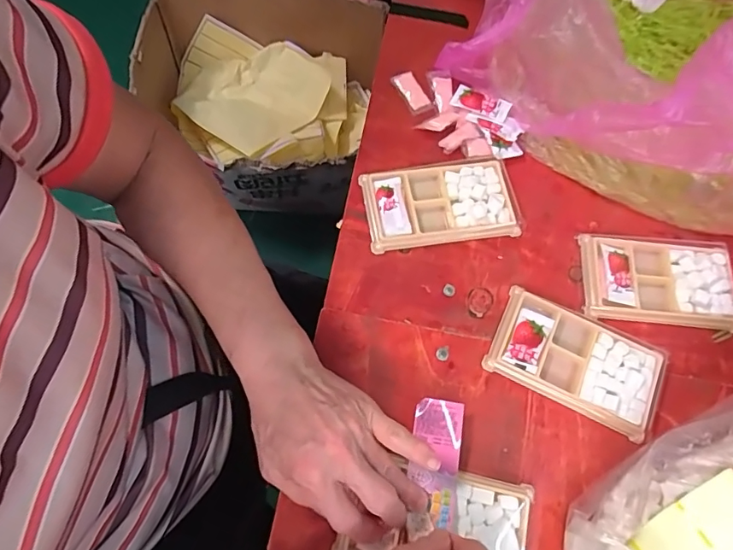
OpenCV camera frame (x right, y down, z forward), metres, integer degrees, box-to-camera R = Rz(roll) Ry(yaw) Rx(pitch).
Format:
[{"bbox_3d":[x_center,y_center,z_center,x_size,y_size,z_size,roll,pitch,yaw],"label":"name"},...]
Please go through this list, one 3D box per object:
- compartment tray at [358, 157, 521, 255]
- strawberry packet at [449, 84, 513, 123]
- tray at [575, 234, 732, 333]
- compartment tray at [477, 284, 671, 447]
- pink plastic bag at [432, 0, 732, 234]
[{"bbox_3d":[0.067,-0.066,0.451,0.134,0.016,0.077,-8,70,-6],"label":"compartment tray"},{"bbox_3d":[0.115,-0.172,0.484,0.056,0.006,0.027,26,70,7],"label":"strawberry packet"},{"bbox_3d":[0.262,0.004,0.435,0.136,0.014,0.079,5,69,-1],"label":"tray"},{"bbox_3d":[0.175,0.070,0.406,0.135,0.014,0.078,25,70,6],"label":"compartment tray"},{"bbox_3d":[0.259,-0.196,0.436,0.336,0.146,0.204,30,70,8],"label":"pink plastic bag"}]

